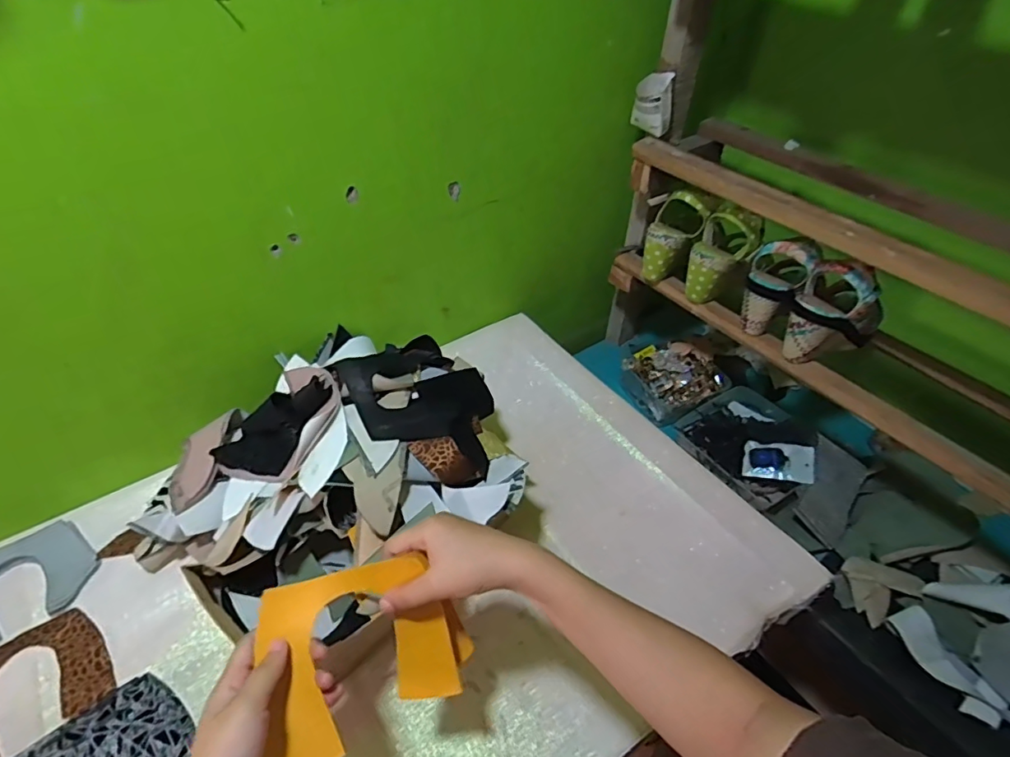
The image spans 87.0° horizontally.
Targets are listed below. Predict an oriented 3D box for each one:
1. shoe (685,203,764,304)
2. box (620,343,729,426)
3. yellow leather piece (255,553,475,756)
[{"bbox_3d":[0.318,-0.186,0.804,0.072,0.146,0.081,4,31,-49],"label":"shoe"},{"bbox_3d":[0.314,0.001,1.009,0.150,0.065,0.164,-24,50,-26],"label":"box"},{"bbox_3d":[-0.098,0.210,0.401,0.144,0.089,0.108,-13,46,-16],"label":"yellow leather piece"}]

